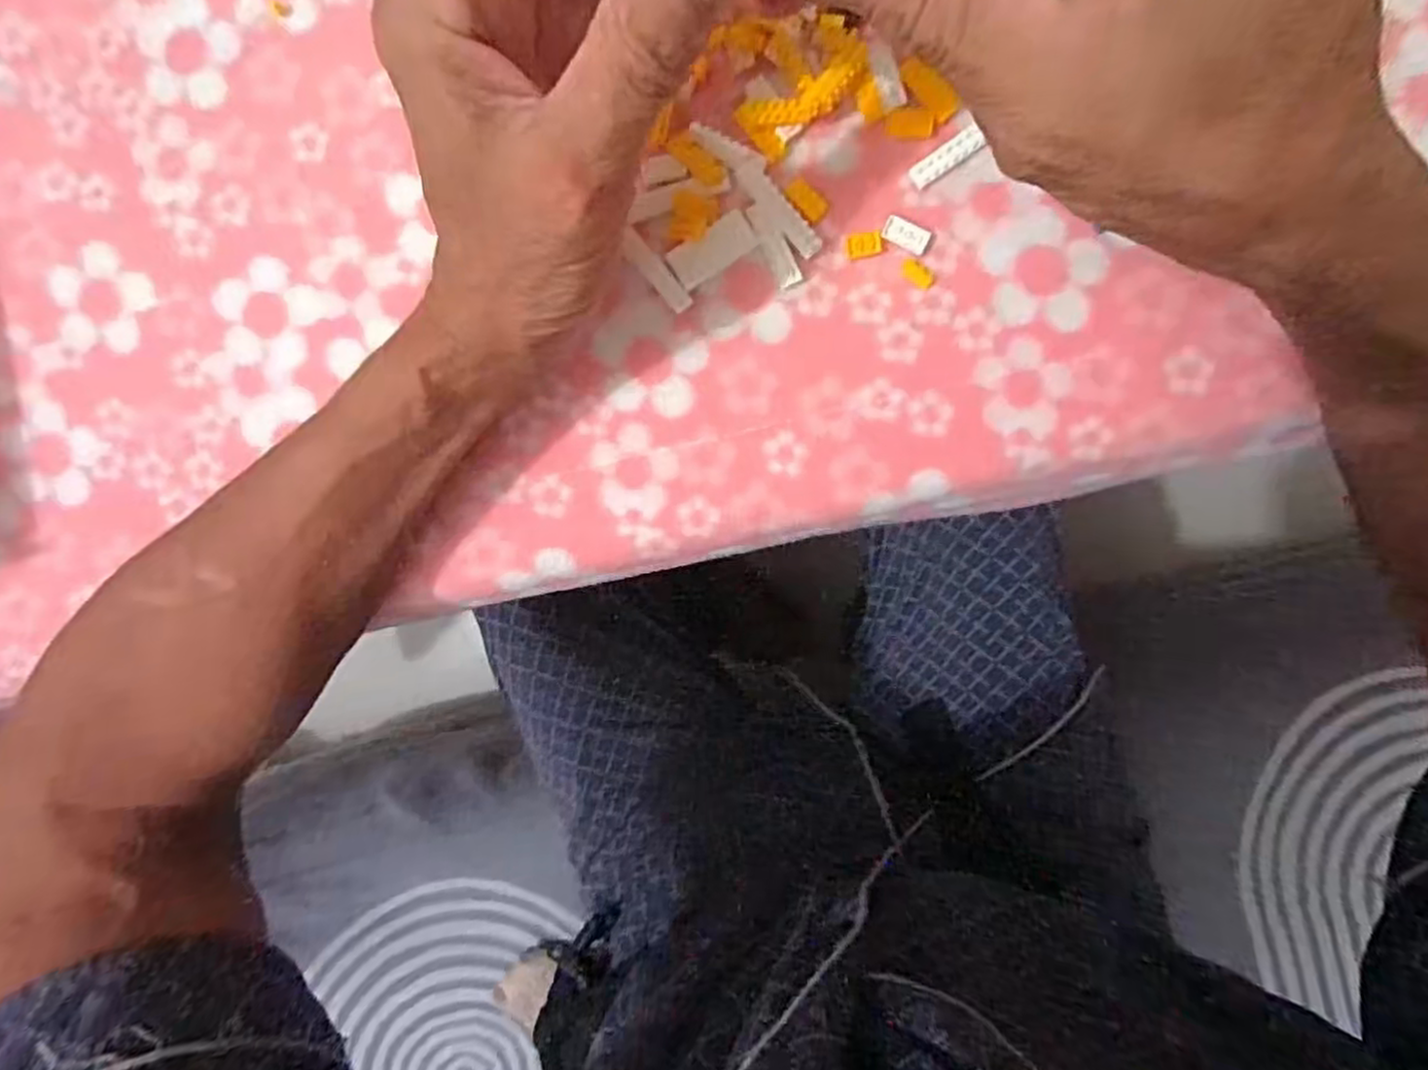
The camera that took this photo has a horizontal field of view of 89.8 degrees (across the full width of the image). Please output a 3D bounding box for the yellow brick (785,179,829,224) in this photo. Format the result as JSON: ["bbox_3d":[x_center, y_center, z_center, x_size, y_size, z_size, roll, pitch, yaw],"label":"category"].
[{"bbox_3d":[0.034,-0.121,0.260,0.016,0.005,0.010,44,96,1],"label":"yellow brick"}]

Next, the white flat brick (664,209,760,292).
[{"bbox_3d":[-0.001,-0.105,0.263,0.032,0.004,0.015,-28,91,6],"label":"white flat brick"}]

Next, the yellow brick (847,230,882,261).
[{"bbox_3d":[0.055,-0.105,0.260,0.012,0.004,0.008,-8,93,6],"label":"yellow brick"}]

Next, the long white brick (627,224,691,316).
[{"bbox_3d":[-0.021,-0.097,0.265,0.009,0.004,0.033,-41,89,6],"label":"long white brick"}]

